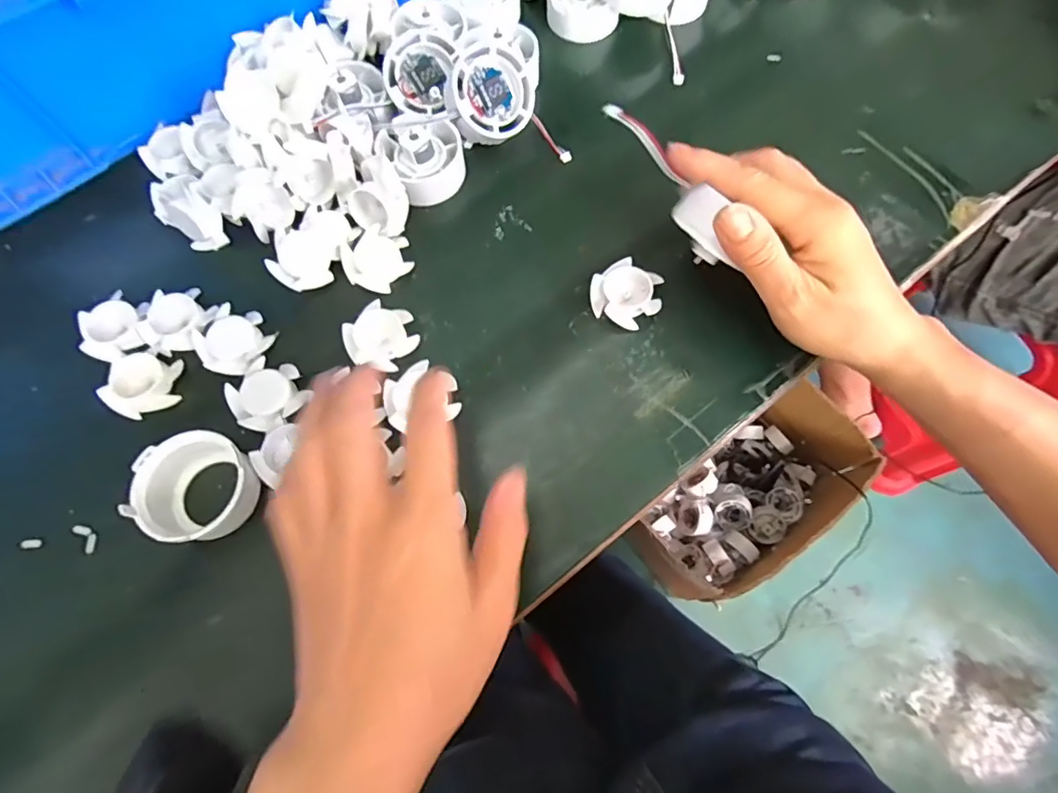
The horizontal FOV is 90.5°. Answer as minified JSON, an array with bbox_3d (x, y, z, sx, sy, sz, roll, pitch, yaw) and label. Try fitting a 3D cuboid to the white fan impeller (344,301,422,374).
[{"bbox_3d":[-0.086,-0.034,0.307,0.036,0.014,0.040,42,76,12],"label":"white fan impeller"}]

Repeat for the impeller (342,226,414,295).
[{"bbox_3d":[-0.094,-0.085,0.325,0.037,0.011,0.040,0,71,0],"label":"impeller"}]

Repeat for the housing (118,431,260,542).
[{"bbox_3d":[-0.169,0.045,0.268,0.052,0.028,0.054,0,71,0],"label":"housing"}]

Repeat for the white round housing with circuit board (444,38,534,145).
[{"bbox_3d":[-0.027,-0.196,0.344,0.055,0.026,0.053,-5,105,-20],"label":"white round housing with circuit board"}]

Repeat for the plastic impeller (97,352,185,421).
[{"bbox_3d":[-0.220,-0.006,0.298,0.036,0.012,0.036,9,71,3],"label":"plastic impeller"}]

